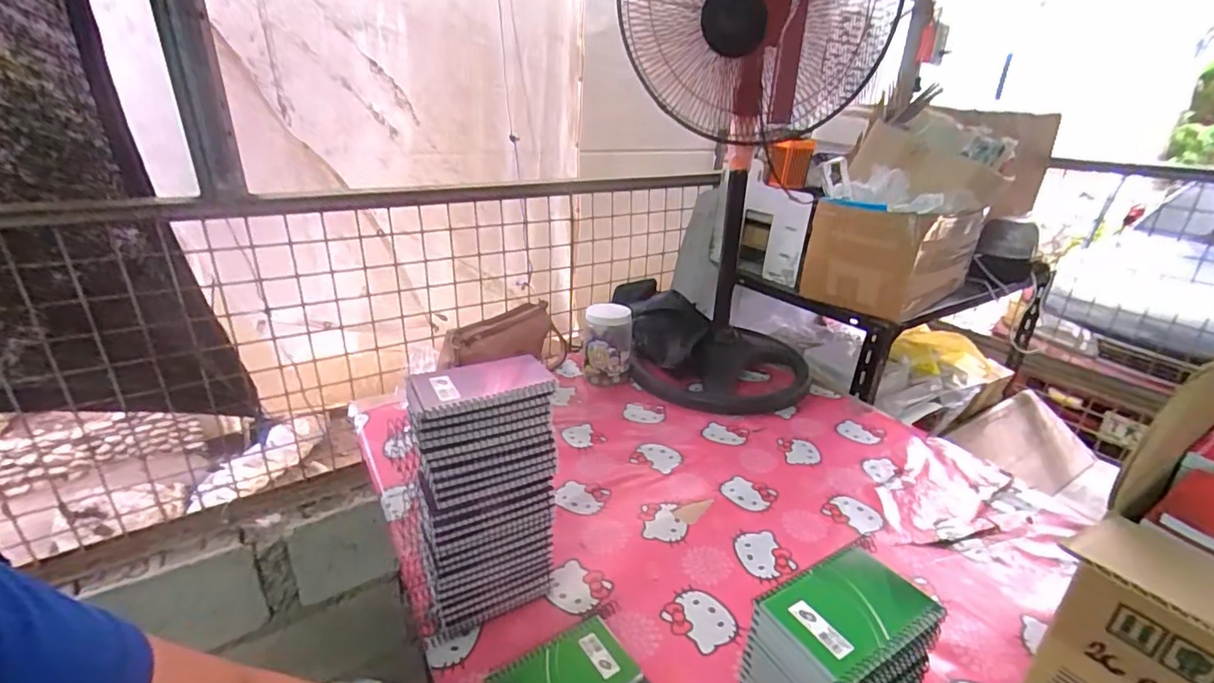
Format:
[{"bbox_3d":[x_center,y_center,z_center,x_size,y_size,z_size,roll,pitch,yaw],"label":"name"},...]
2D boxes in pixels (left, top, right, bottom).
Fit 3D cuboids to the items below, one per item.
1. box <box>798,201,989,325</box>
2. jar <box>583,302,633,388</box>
[{"bbox_3d":[0.619,-0.199,1.181,0.334,0.201,0.240,-17,30,-35],"label":"box"},{"bbox_3d":[0.000,0.007,1.141,0.095,0.154,0.083,1,23,-4],"label":"jar"}]

